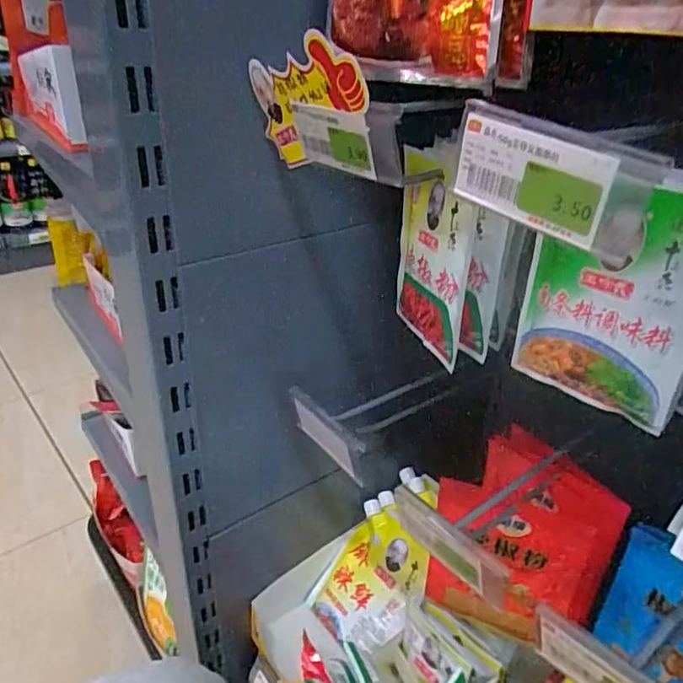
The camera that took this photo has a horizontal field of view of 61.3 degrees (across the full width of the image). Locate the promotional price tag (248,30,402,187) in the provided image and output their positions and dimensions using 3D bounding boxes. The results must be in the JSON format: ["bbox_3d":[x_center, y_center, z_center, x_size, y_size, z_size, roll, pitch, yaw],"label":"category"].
[{"bbox_3d":[-0.017,-0.147,0.368,0.010,0.085,0.145,-37,38,-21],"label":"promotional price tag"}]

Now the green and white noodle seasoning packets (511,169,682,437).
[{"bbox_3d":[0.170,-0.031,0.360,0.017,0.154,0.112,-19,37,-32],"label":"green and white noodle seasoning packets"}]

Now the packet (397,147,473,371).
[{"bbox_3d":[0.066,-0.067,0.461,0.016,0.148,0.104,-11,30,-19],"label":"packet"}]

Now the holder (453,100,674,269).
[{"bbox_3d":[0.092,-0.073,0.261,0.015,0.047,0.096,-19,37,-32],"label":"holder"}]

